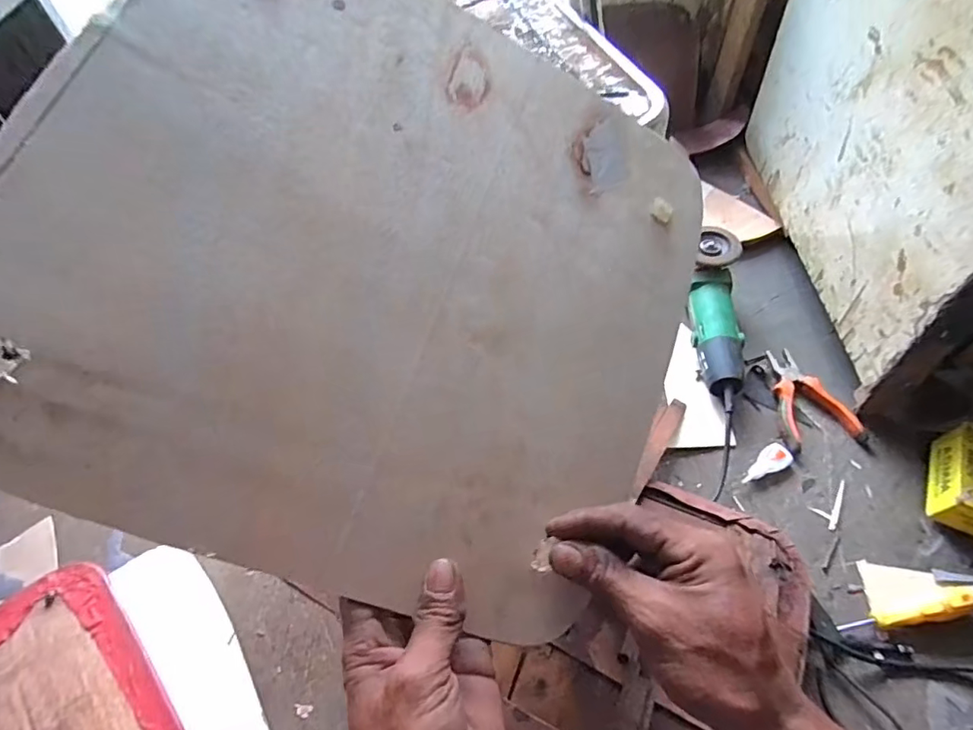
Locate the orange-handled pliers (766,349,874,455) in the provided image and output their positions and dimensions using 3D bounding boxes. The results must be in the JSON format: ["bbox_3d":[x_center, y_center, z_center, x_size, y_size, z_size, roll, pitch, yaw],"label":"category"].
[{"bbox_3d":[0.454,0.045,0.711,0.097,0.020,0.155,-2,56,3],"label":"orange-handled pliers"}]

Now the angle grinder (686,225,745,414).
[{"bbox_3d":[0.335,-0.074,0.755,0.078,0.075,0.295,5,56,7],"label":"angle grinder"}]

